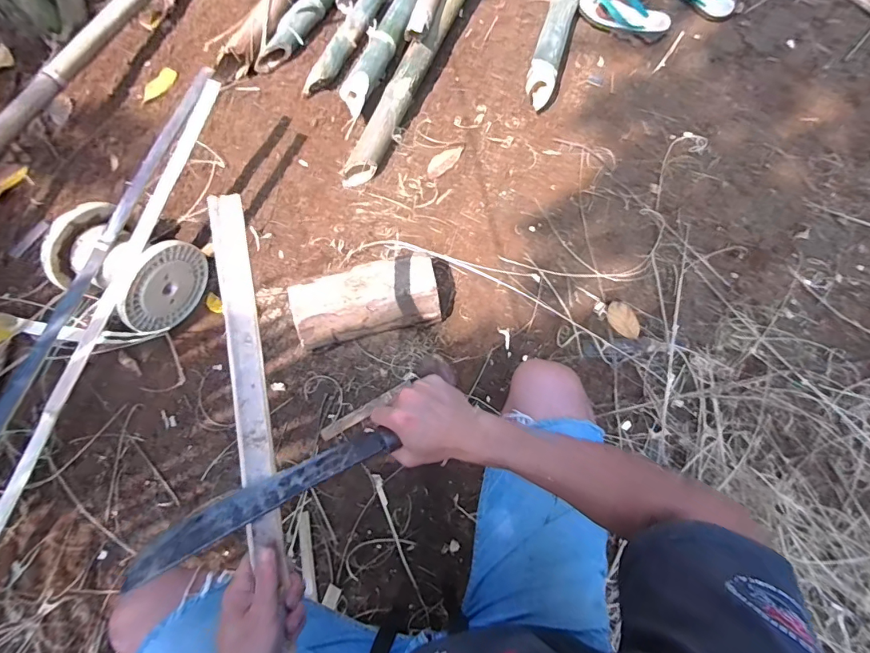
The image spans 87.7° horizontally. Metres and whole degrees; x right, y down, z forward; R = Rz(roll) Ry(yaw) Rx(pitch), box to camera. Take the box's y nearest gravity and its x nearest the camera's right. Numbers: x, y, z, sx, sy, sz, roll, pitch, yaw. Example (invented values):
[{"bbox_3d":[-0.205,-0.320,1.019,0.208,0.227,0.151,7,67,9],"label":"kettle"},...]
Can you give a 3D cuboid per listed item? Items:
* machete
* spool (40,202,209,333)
[{"bbox_3d":[-0.124,0.140,0.481,0.367,0.020,0.061,-29,74,-24],"label":"machete"},{"bbox_3d":[-0.617,-0.122,0.913,0.232,0.168,0.192,31,85,4],"label":"spool"}]

